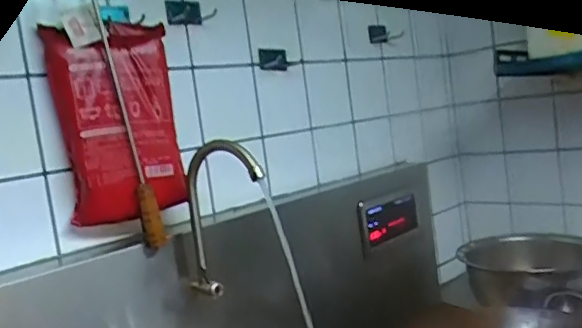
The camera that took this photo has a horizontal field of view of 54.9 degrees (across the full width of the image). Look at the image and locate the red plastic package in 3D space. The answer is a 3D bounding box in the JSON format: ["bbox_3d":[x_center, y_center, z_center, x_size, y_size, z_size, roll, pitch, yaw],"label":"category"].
[{"bbox_3d":[-0.265,-0.064,0.869,0.174,0.287,0.036,-9,5,-19],"label":"red plastic package"}]

